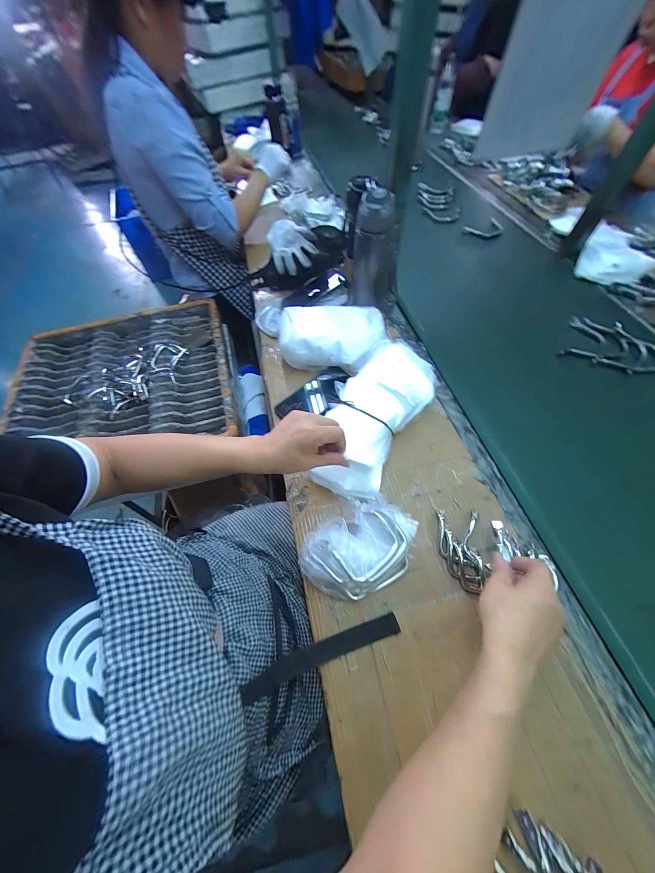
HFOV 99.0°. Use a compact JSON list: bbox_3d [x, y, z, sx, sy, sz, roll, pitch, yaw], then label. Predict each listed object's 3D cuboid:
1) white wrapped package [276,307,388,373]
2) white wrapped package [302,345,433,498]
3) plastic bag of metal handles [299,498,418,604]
[{"bbox_3d":[0.010,-0.212,0.597,0.215,0.083,0.133,6,61,5],"label":"white wrapped package"},{"bbox_3d":[0.082,-0.041,0.500,0.146,0.078,0.304,26,64,16],"label":"white wrapped package"},{"bbox_3d":[0.048,0.155,0.385,0.161,0.082,0.103,-28,63,-13],"label":"plastic bag of metal handles"}]

